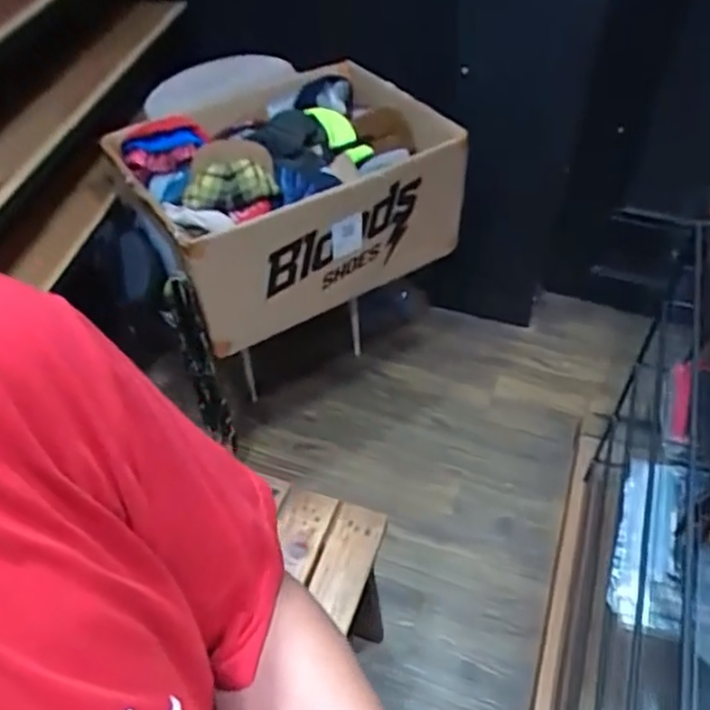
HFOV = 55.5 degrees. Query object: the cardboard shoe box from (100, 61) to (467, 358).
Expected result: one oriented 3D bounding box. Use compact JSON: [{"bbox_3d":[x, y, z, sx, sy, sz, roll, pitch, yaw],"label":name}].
[{"bbox_3d":[-0.149,-0.378,1.593,0.672,0.365,0.475,-27,52,-22],"label":"cardboard shoe box"}]

